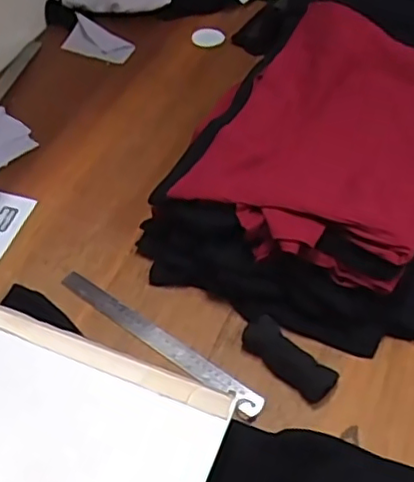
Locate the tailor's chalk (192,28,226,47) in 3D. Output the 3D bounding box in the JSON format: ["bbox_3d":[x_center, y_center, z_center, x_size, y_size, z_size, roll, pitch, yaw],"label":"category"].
[{"bbox_3d":[0.003,-0.405,1.251,0.068,0.008,0.036,-14,92,-16],"label":"tailor's chalk"}]

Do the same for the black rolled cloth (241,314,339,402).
[{"bbox_3d":[0.101,0.148,0.787,0.048,0.028,0.126,-36,58,-27],"label":"black rolled cloth"}]

